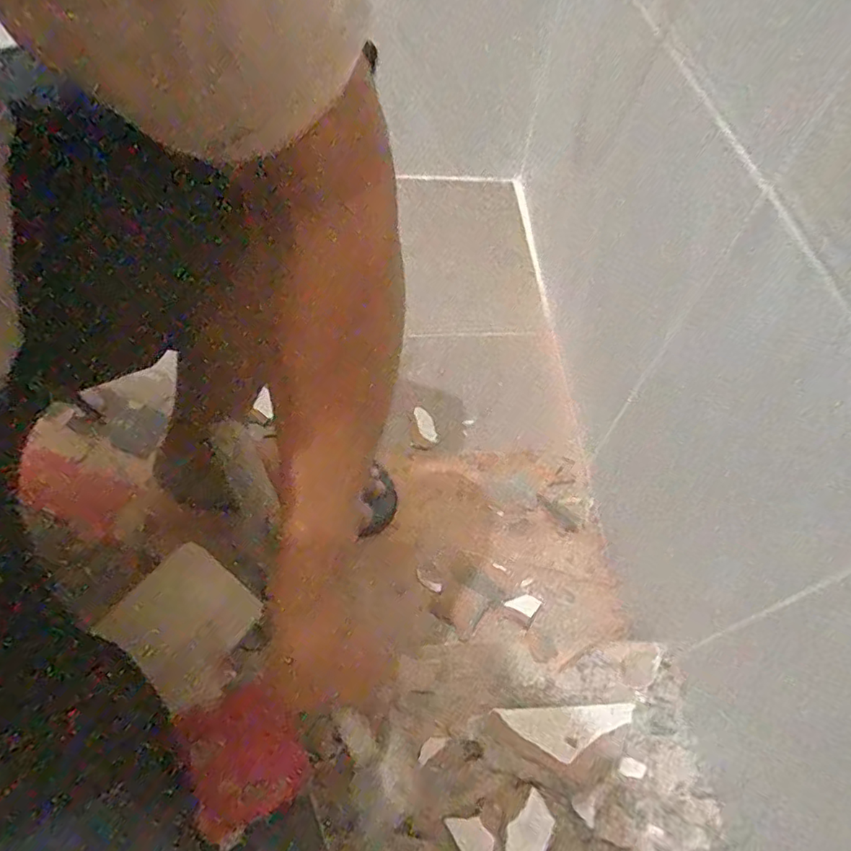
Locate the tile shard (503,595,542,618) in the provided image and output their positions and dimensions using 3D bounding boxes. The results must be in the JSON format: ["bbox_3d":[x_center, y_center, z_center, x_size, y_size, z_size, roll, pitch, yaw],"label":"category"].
[{"bbox_3d":[0.111,0.201,0.621,0.034,0.004,0.027,28,58,14],"label":"tile shard"}]

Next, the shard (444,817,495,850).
[{"bbox_3d":[0.042,0.329,0.421,0.026,0.005,0.061,-27,62,-21],"label":"shard"}]

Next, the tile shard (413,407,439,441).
[{"bbox_3d":[0.000,-0.002,0.774,0.022,0.006,0.059,-15,58,-14],"label":"tile shard"}]

